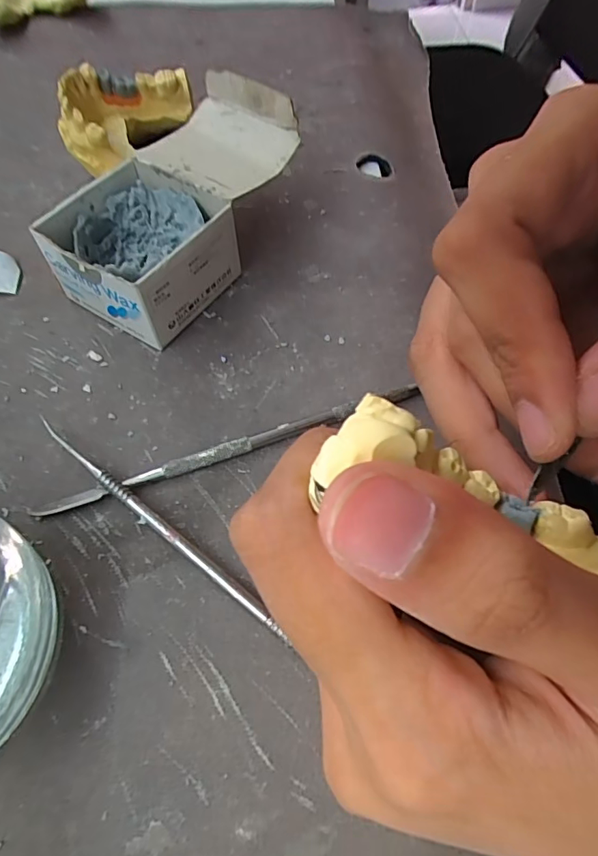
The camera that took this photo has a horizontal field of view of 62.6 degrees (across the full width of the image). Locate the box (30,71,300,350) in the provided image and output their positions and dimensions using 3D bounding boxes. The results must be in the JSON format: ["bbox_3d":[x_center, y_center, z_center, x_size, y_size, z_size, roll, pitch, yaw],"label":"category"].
[{"bbox_3d":[-0.051,-0.088,0.202,0.055,0.048,0.114,31,64,16],"label":"box"}]

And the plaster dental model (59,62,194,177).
[{"bbox_3d":[-0.086,-0.153,0.242,0.031,0.039,0.067,26,63,13],"label":"plaster dental model"}]

